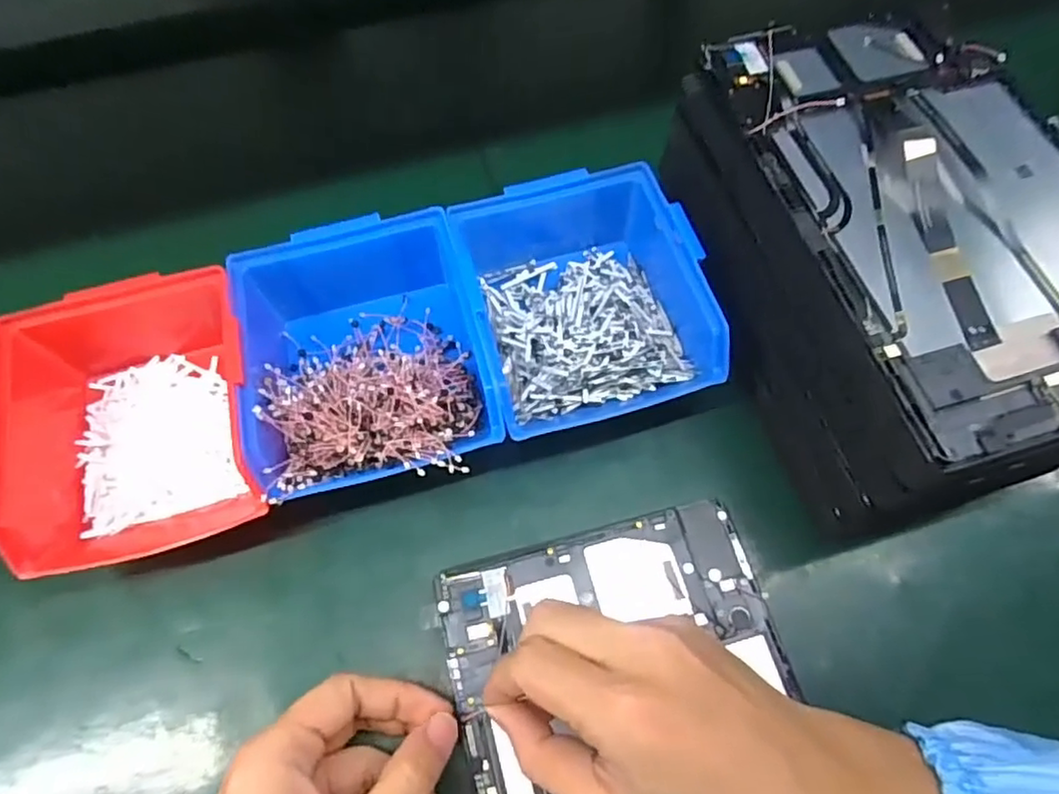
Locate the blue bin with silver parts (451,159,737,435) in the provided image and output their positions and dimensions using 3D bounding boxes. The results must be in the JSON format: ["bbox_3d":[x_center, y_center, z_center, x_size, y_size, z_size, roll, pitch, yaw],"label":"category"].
[{"bbox_3d":[0.029,-0.058,0.363,0.126,0.067,0.150,-14,65,-6],"label":"blue bin with silver parts"}]

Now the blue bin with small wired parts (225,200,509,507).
[{"bbox_3d":[-0.088,-0.021,0.347,0.122,0.069,0.153,-15,65,-6],"label":"blue bin with small wired parts"}]

